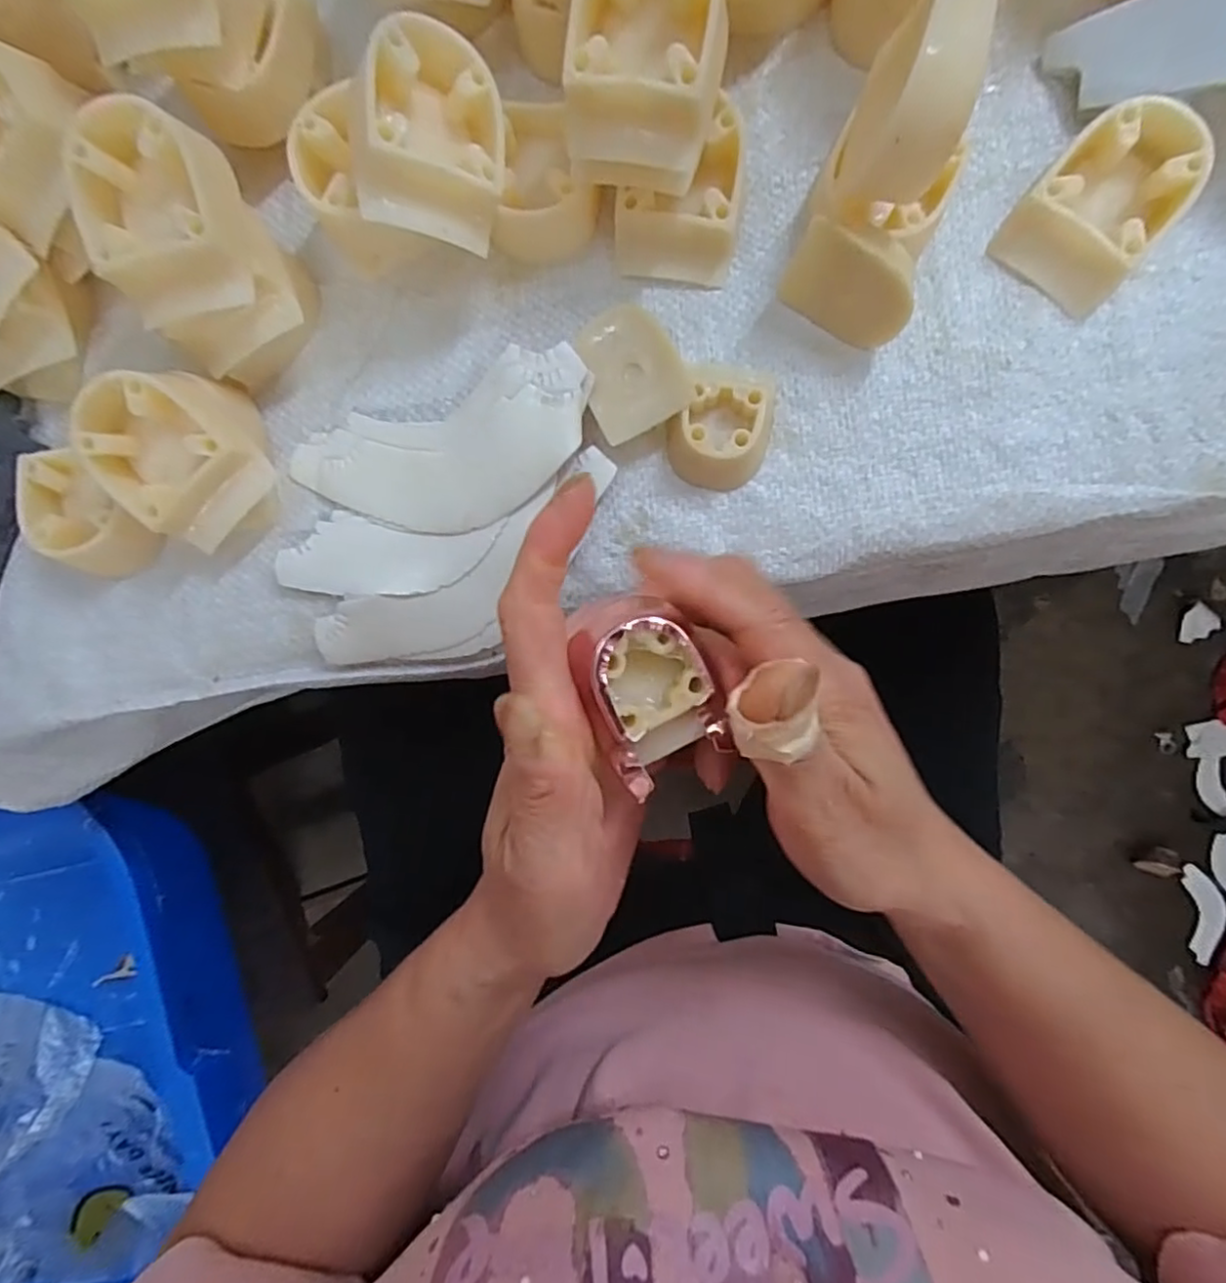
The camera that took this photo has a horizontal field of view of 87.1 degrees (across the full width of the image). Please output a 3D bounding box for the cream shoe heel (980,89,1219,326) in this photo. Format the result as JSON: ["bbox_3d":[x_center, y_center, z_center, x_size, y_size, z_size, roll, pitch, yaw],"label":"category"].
[{"bbox_3d":[0.175,-0.156,0.228,0.045,0.022,0.056,39,94,3],"label":"cream shoe heel"}]

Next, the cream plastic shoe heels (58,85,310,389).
[{"bbox_3d":[-0.151,-0.141,0.235,0.056,0.055,0.066,-41,88,4],"label":"cream plastic shoe heels"}]

